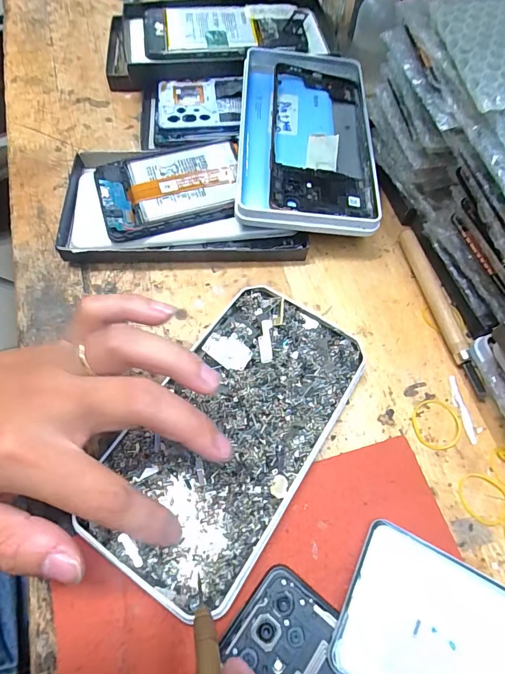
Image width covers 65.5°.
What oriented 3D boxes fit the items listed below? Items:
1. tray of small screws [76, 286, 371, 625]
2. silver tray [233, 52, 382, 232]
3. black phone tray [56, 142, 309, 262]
[{"bbox_3d":[-0.011,0.049,0.223,0.097,0.017,0.174,34,68,13],"label":"tray of small screws"},{"bbox_3d":[0.042,-0.152,0.298,0.100,0.017,0.170,5,66,-6],"label":"silver tray"},{"bbox_3d":[-0.051,-0.100,0.290,0.168,0.028,0.094,-3,65,-3],"label":"black phone tray"}]

